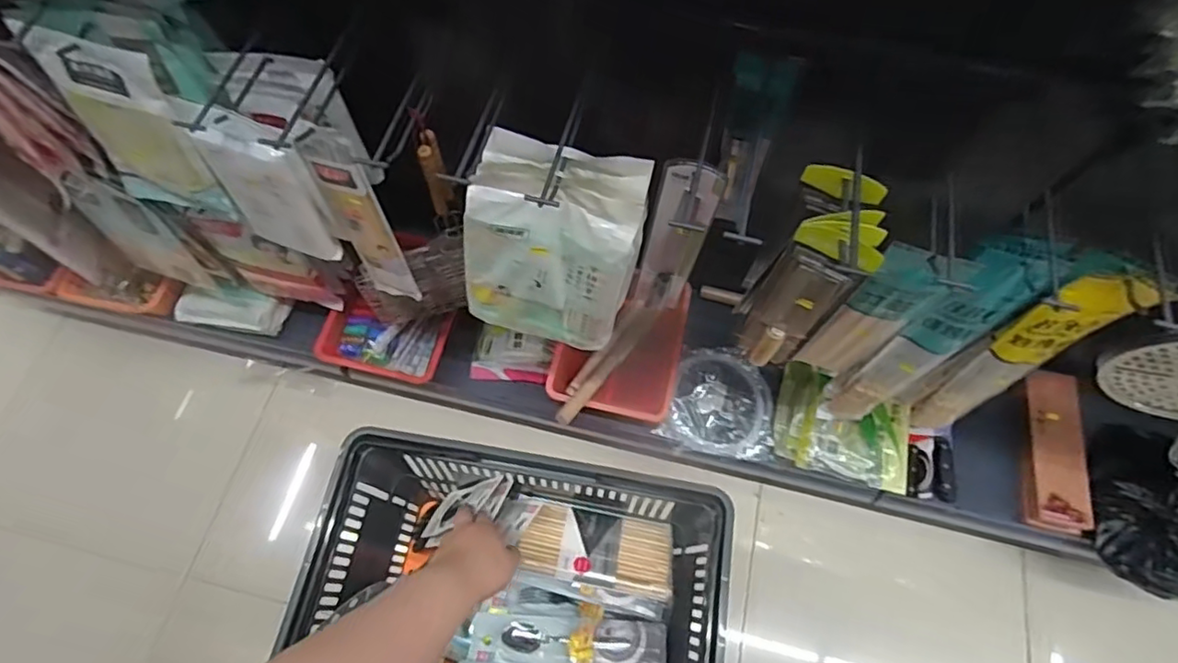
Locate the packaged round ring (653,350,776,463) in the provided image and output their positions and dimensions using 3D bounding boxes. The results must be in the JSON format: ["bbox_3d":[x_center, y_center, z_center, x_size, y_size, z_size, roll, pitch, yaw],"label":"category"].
[{"bbox_3d":[0.302,0.162,1.322,0.239,0.043,0.227,1,67,-2],"label":"packaged round ring"}]

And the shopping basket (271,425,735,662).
[{"bbox_3d":[-0.091,0.336,0.752,0.473,0.203,0.327,10,67,2],"label":"shopping basket"}]

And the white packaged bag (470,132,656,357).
[{"bbox_3d":[-0.054,-0.114,0.852,0.231,0.308,0.138,18,68,5],"label":"white packaged bag"}]

